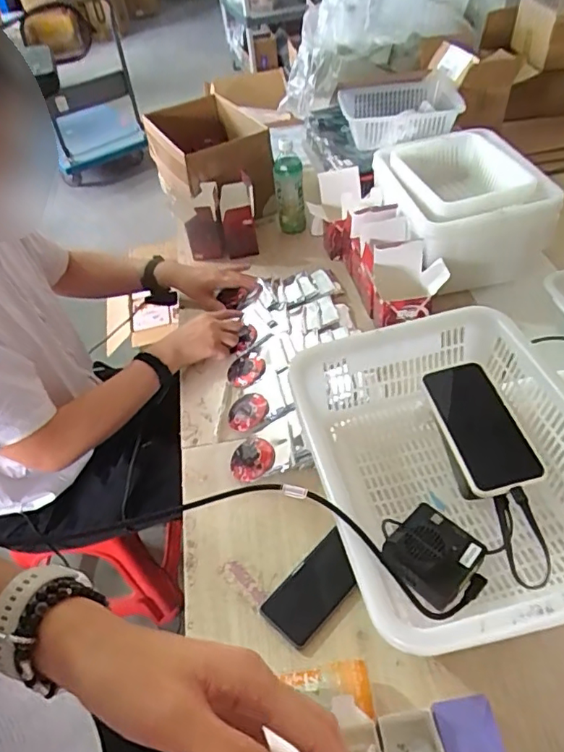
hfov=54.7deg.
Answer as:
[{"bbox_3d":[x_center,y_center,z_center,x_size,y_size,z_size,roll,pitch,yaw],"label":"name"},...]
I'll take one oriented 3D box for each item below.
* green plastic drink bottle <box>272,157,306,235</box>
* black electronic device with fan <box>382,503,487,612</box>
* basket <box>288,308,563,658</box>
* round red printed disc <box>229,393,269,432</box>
[{"bbox_3d":[0.018,-0.417,1.273,0.065,0.193,0.062,-4,46,4],"label":"green plastic drink bottle"},{"bbox_3d":[0.144,0.176,0.526,0.089,0.048,0.081,-36,52,-25],"label":"black electronic device with fan"},{"bbox_3d":[0.174,0.099,0.567,0.258,0.119,0.345,-11,46,-3],"label":"basket"},{"bbox_3d":[-0.057,0.062,0.929,0.071,0.011,0.071,-11,54,15],"label":"round red printed disc"}]

